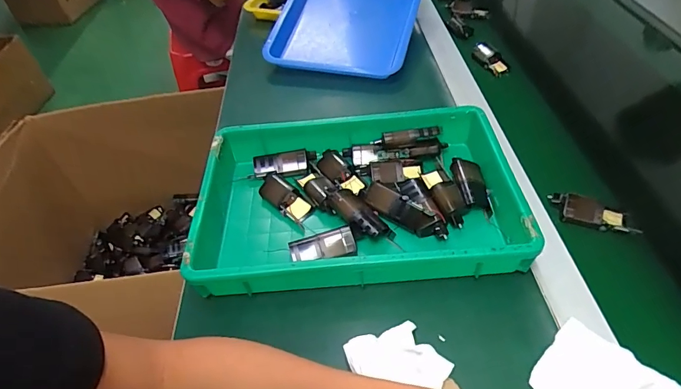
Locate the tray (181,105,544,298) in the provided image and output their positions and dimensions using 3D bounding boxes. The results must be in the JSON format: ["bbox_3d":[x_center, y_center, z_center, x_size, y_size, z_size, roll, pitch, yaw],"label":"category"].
[{"bbox_3d":[0.016,0.004,0.515,0.364,0.071,0.243,-5,46,1],"label":"tray"}]

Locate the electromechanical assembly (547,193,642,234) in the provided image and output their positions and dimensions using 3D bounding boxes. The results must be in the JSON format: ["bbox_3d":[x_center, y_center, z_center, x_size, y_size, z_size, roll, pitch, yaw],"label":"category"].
[{"bbox_3d":[0.305,0.022,0.498,0.094,0.022,0.037,14,49,18],"label":"electromechanical assembly"}]

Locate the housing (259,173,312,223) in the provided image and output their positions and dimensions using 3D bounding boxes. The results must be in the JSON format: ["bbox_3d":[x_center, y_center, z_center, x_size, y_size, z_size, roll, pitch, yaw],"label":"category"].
[{"bbox_3d":[-0.072,0.007,0.544,0.033,0.031,0.085,-37,54,-26],"label":"housing"}]

